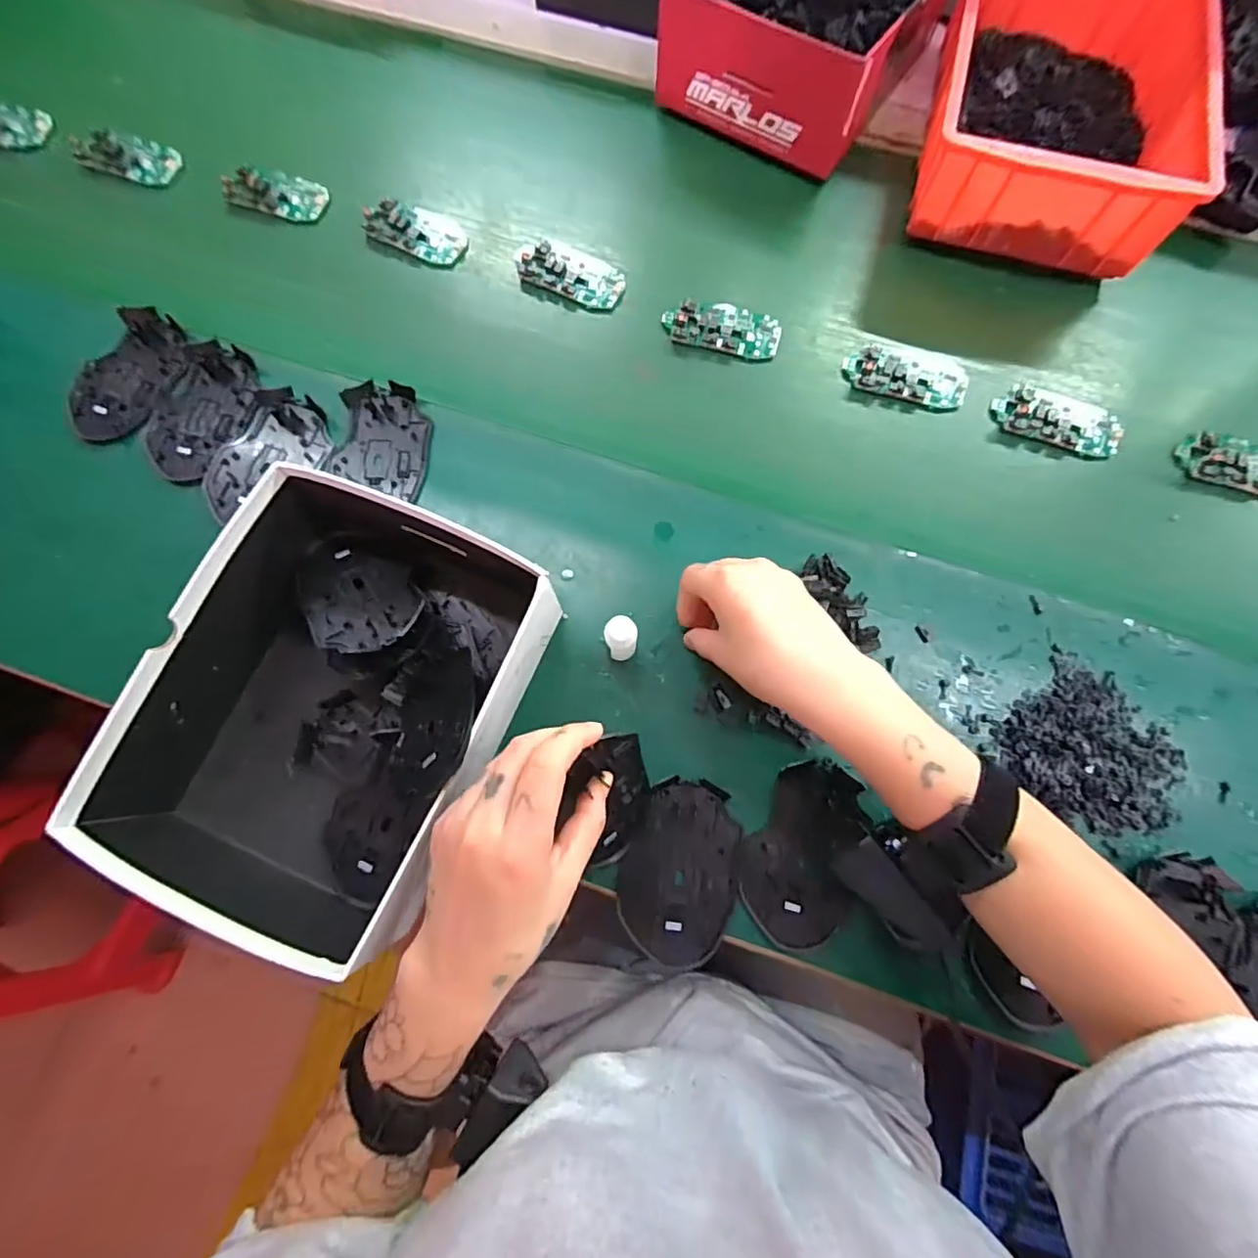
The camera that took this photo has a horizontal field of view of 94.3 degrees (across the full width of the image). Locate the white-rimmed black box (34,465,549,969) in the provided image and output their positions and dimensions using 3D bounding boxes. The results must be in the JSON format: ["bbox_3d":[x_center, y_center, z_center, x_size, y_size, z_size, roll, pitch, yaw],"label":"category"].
[{"bbox_3d":[-0.183,0.044,0.374,0.205,0.095,0.258,21,77,5],"label":"white-rimmed black box"}]

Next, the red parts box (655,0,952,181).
[{"bbox_3d":[0.163,-0.572,0.536,0.205,0.086,0.251,32,78,7],"label":"red parts box"}]

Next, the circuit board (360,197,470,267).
[{"bbox_3d":[-0.192,-0.357,0.524,0.094,0.007,0.050,23,75,6],"label":"circuit board"}]

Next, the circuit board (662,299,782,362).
[{"bbox_3d":[0.079,-0.254,0.499,0.097,0.018,0.043,9,74,2],"label":"circuit board"}]

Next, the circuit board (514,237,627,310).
[{"bbox_3d":[-0.050,-0.316,0.513,0.099,0.015,0.053,21,75,5],"label":"circuit board"}]

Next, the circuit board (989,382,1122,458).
[{"bbox_3d":[0.349,-0.173,0.479,0.097,0.015,0.050,19,75,5],"label":"circuit board"}]

